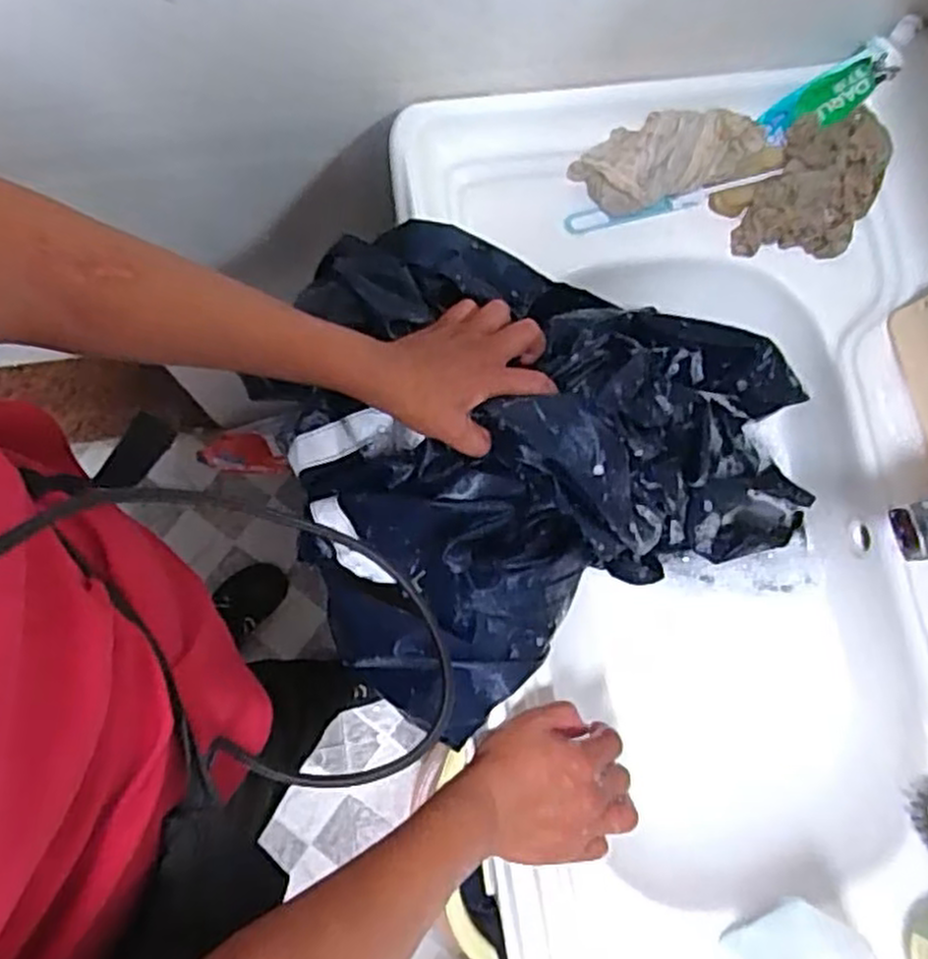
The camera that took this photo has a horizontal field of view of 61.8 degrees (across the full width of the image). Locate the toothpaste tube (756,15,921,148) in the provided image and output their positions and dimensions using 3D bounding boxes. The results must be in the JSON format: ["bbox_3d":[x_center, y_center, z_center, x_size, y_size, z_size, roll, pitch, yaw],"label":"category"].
[{"bbox_3d":[0.325,-0.339,0.667,0.137,0.040,0.031,-29,79,21],"label":"toothpaste tube"}]

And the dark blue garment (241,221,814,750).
[{"bbox_3d":[0.072,-0.048,0.652,0.429,0.220,0.356,-25,79,-5],"label":"dark blue garment"}]

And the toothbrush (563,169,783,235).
[{"bbox_3d":[0.182,-0.246,0.683,0.193,0.016,0.016,-14,80,-7],"label":"toothbrush"}]

